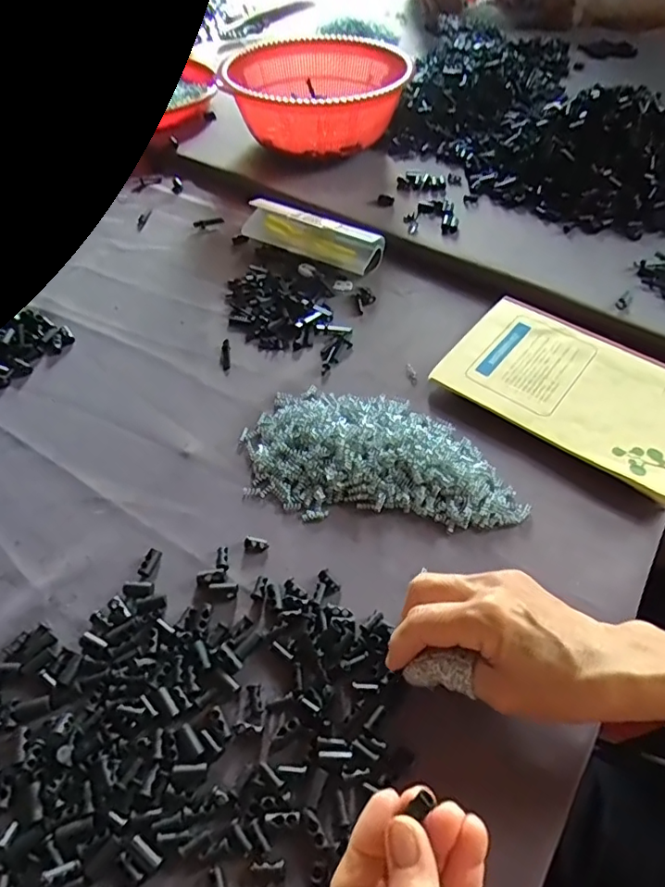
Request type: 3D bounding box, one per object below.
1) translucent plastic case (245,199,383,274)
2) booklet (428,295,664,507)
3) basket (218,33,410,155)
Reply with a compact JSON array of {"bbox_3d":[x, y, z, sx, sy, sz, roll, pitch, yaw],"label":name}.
[{"bbox_3d":[-0.024,-0.222,0.571,0.153,0.035,0.043,26,56,20],"label":"translucent plastic case"},{"bbox_3d":[0.204,-0.048,0.449,0.202,0.015,0.140,31,58,23],"label":"booklet"},{"bbox_3d":[-0.016,-0.432,0.691,0.203,0.093,0.217,13,53,11],"label":"basket"}]

